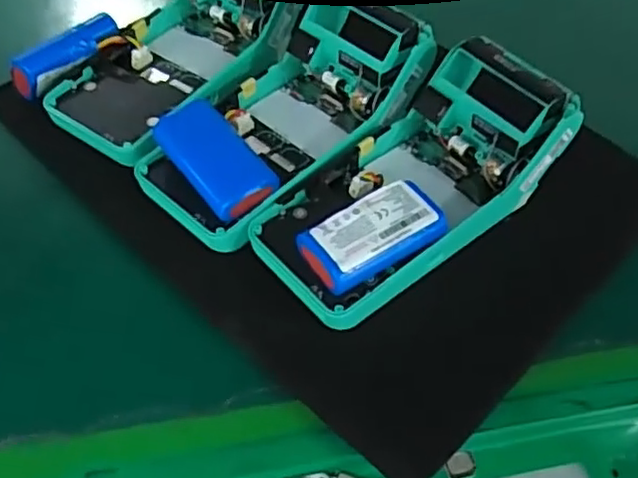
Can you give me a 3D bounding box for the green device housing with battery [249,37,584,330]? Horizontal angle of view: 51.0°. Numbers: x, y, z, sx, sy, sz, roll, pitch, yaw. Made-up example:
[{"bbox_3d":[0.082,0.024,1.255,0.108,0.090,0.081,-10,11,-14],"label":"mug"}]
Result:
[{"bbox_3d":[0.047,-0.030,0.335,0.159,0.062,0.078,-35,61,-26],"label":"green device housing with battery"}]

